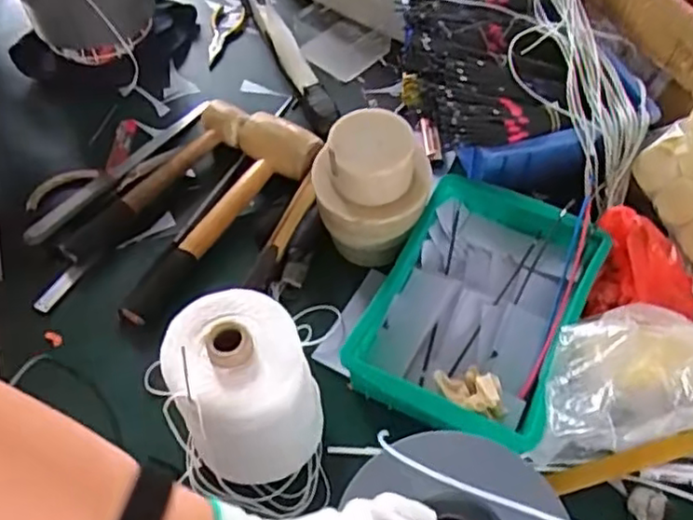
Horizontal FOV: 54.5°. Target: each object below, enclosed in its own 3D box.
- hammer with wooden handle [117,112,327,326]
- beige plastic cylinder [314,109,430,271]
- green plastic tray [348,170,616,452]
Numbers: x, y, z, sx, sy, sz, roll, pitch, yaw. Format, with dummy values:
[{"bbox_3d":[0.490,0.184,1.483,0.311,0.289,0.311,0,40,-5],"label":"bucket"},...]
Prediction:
[{"bbox_3d":[-0.130,-0.046,0.734,0.098,0.049,0.289,24,59,16],"label":"hammer with wooden handle"},{"bbox_3d":[0.026,-0.064,0.662,0.098,0.140,0.100,-38,63,-22],"label":"beige plastic cylinder"},{"bbox_3d":[0.126,0.042,0.634,0.174,0.052,0.248,24,59,16],"label":"green plastic tray"}]

